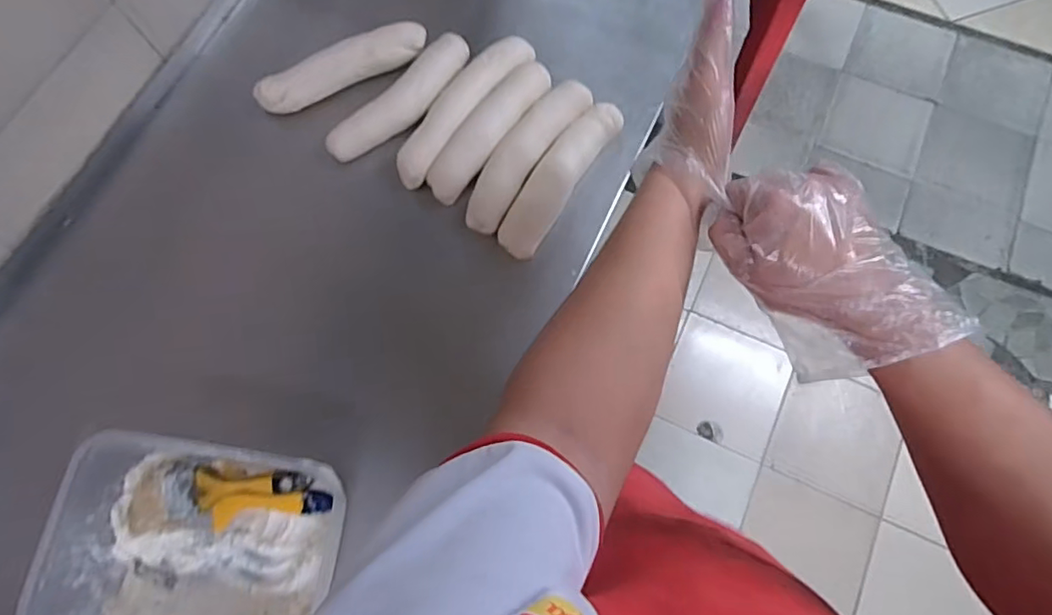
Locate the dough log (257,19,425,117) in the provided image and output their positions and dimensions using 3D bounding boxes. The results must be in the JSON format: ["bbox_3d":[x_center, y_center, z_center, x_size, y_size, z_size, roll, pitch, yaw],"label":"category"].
[{"bbox_3d":[-0.235,-0.310,0.722,0.229,0.040,0.044,-25,74,-6],"label":"dough log"}]

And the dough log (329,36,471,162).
[{"bbox_3d":[-0.155,-0.267,0.715,0.059,0.032,0.228,42,78,13],"label":"dough log"}]

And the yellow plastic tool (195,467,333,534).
[{"bbox_3d":[-0.265,0.192,0.568,0.141,0.052,0.058,-8,72,12],"label":"yellow plastic tool"}]

